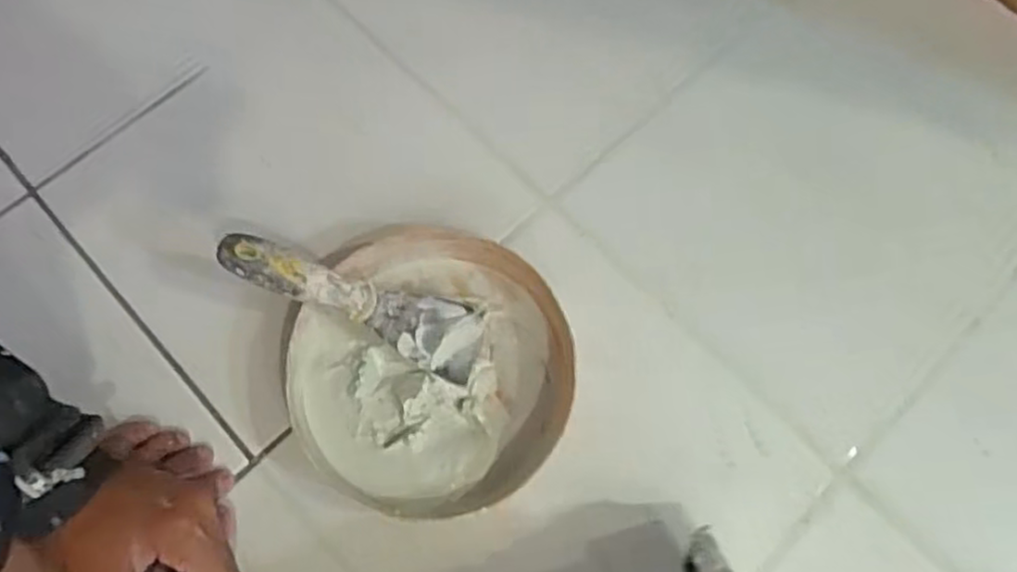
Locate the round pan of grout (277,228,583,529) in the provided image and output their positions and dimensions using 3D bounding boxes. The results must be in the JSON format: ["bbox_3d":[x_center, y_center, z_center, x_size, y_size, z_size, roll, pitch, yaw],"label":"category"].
[{"bbox_3d":[-0.055,0.059,0.498,0.196,0.037,0.198,0,72,0],"label":"round pan of grout"}]

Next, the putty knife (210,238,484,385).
[{"bbox_3d":[-0.106,0.012,0.483,0.188,0.017,0.055,24,71,-21],"label":"putty knife"}]

